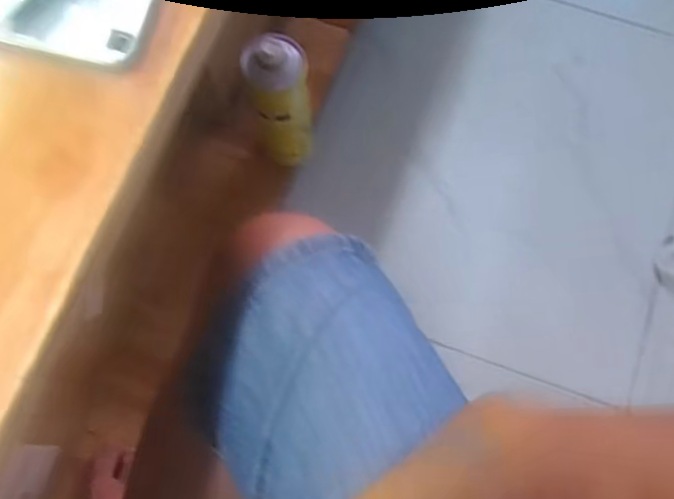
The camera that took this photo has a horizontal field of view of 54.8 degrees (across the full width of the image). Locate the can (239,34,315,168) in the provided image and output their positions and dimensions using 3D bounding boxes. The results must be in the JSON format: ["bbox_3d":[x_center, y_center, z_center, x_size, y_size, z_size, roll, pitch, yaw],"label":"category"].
[{"bbox_3d":[-0.060,-0.159,0.719,0.061,0.196,0.062,0,76,0],"label":"can"}]

